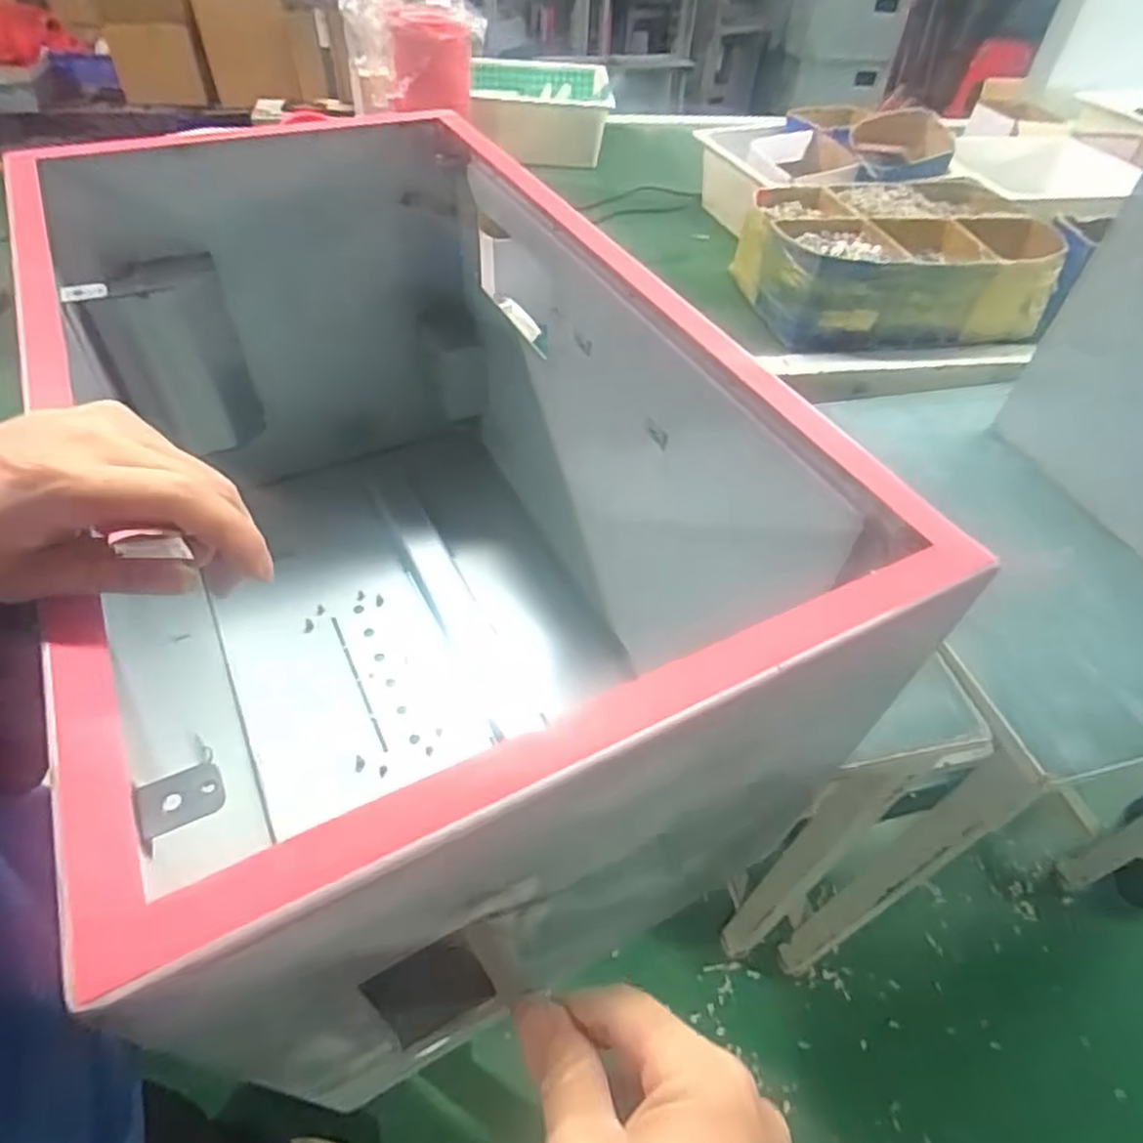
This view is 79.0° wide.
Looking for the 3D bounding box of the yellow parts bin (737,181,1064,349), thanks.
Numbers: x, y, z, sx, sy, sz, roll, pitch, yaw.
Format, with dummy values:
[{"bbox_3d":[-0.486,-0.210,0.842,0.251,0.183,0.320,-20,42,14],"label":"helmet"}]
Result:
[{"bbox_3d":[0.471,-0.457,1.016,0.419,0.113,0.296,-3,49,-8],"label":"yellow parts bin"}]

